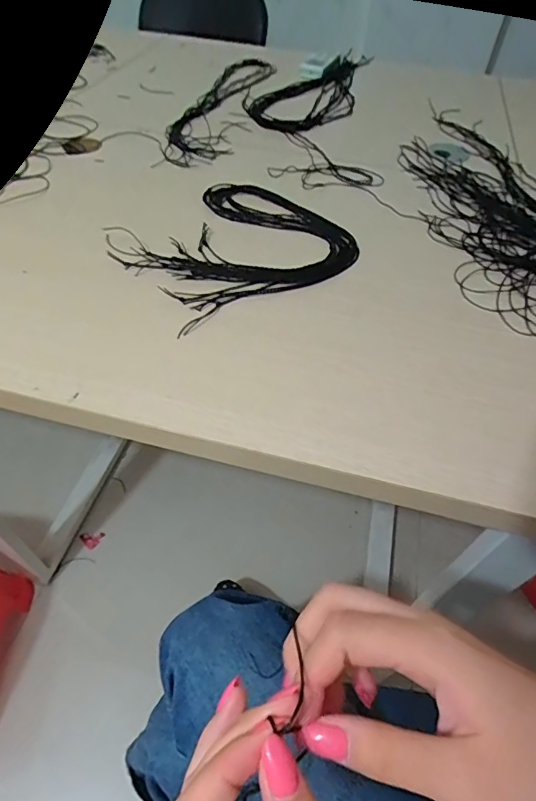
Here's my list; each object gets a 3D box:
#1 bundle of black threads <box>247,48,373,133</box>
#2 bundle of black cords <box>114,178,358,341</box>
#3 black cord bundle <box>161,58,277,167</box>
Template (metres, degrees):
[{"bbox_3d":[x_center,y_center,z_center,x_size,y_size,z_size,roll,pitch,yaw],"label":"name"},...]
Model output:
[{"bbox_3d":[0.080,-0.550,0.799,0.157,0.025,0.379,14,53,10],"label":"bundle of black threads"},{"bbox_3d":[-0.038,-0.172,0.490,0.226,0.009,0.199,-31,58,-23],"label":"bundle of black cords"},{"bbox_3d":[-0.073,-0.482,0.745,0.101,0.019,0.431,9,52,6],"label":"black cord bundle"}]

